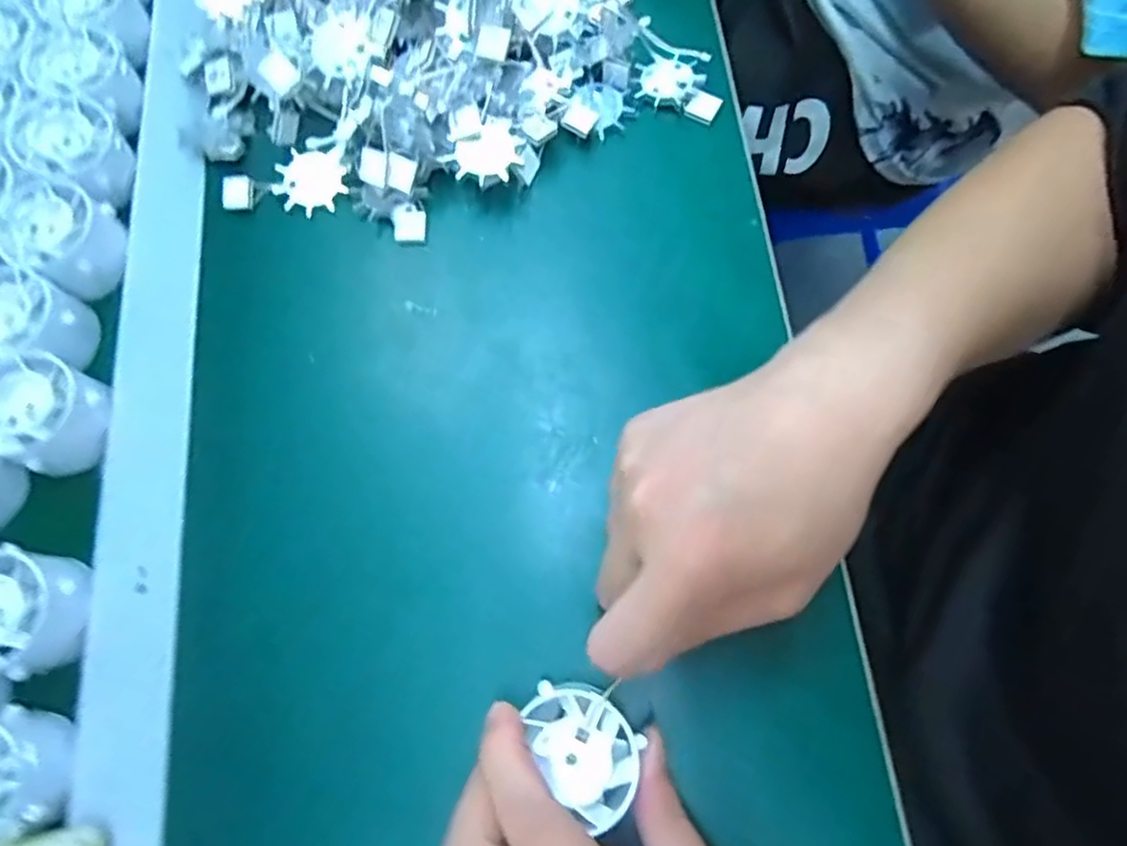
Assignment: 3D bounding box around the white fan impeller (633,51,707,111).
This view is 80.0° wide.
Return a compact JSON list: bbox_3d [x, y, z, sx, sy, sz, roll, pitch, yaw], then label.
[{"bbox_3d":[0.057,-0.191,0.373,0.034,0.007,0.030,30,76,11],"label":"white fan impeller"}]

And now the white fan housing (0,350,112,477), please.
[{"bbox_3d":[-0.247,-0.006,0.314,0.053,0.035,0.046,35,77,12],"label":"white fan housing"}]

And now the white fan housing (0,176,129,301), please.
[{"bbox_3d":[-0.258,-0.095,0.348,0.056,0.028,0.046,29,76,10],"label":"white fan housing"}]

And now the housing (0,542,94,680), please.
[{"bbox_3d":[-0.239,0.081,0.291,0.055,0.027,0.047,17,74,7],"label":"housing"}]

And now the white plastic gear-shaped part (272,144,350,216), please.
[{"bbox_3d":[-0.135,-0.129,0.359,0.040,0.004,0.035,1,90,6],"label":"white plastic gear-shaped part"}]

